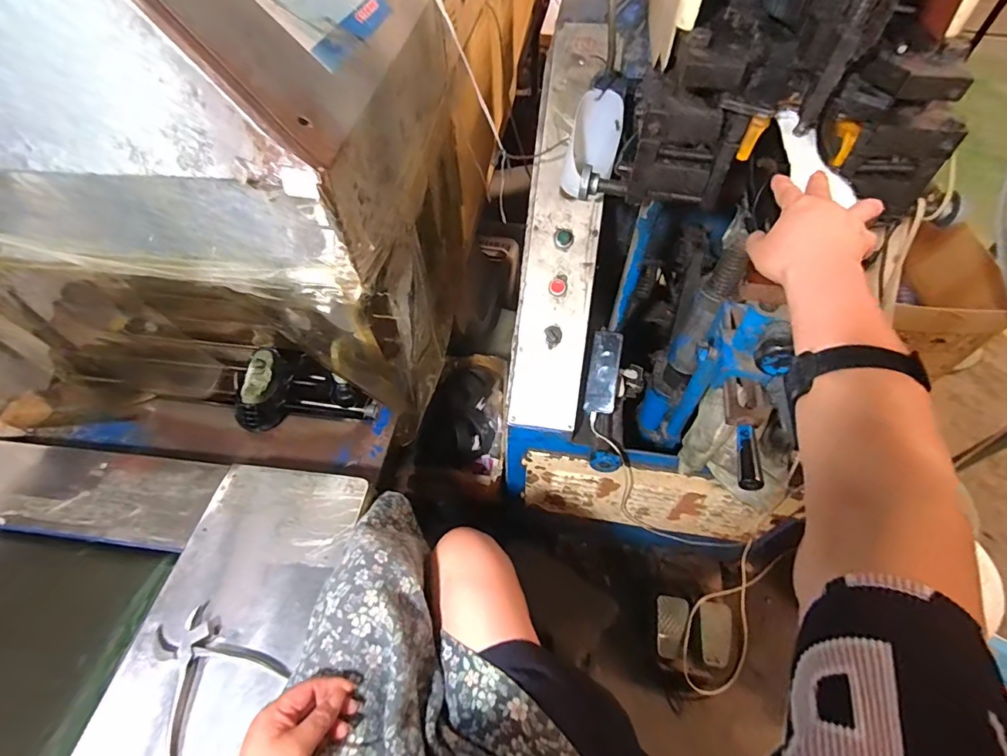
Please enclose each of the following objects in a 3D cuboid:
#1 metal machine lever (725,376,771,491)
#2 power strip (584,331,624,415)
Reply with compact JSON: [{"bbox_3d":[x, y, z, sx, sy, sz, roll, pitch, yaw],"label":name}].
[{"bbox_3d":[0.301,0.065,0.571,0.045,0.027,0.142,10,54,9],"label":"metal machine lever"},{"bbox_3d":[0.200,-0.011,0.925,0.057,0.024,0.159,8,93,7],"label":"power strip"}]

